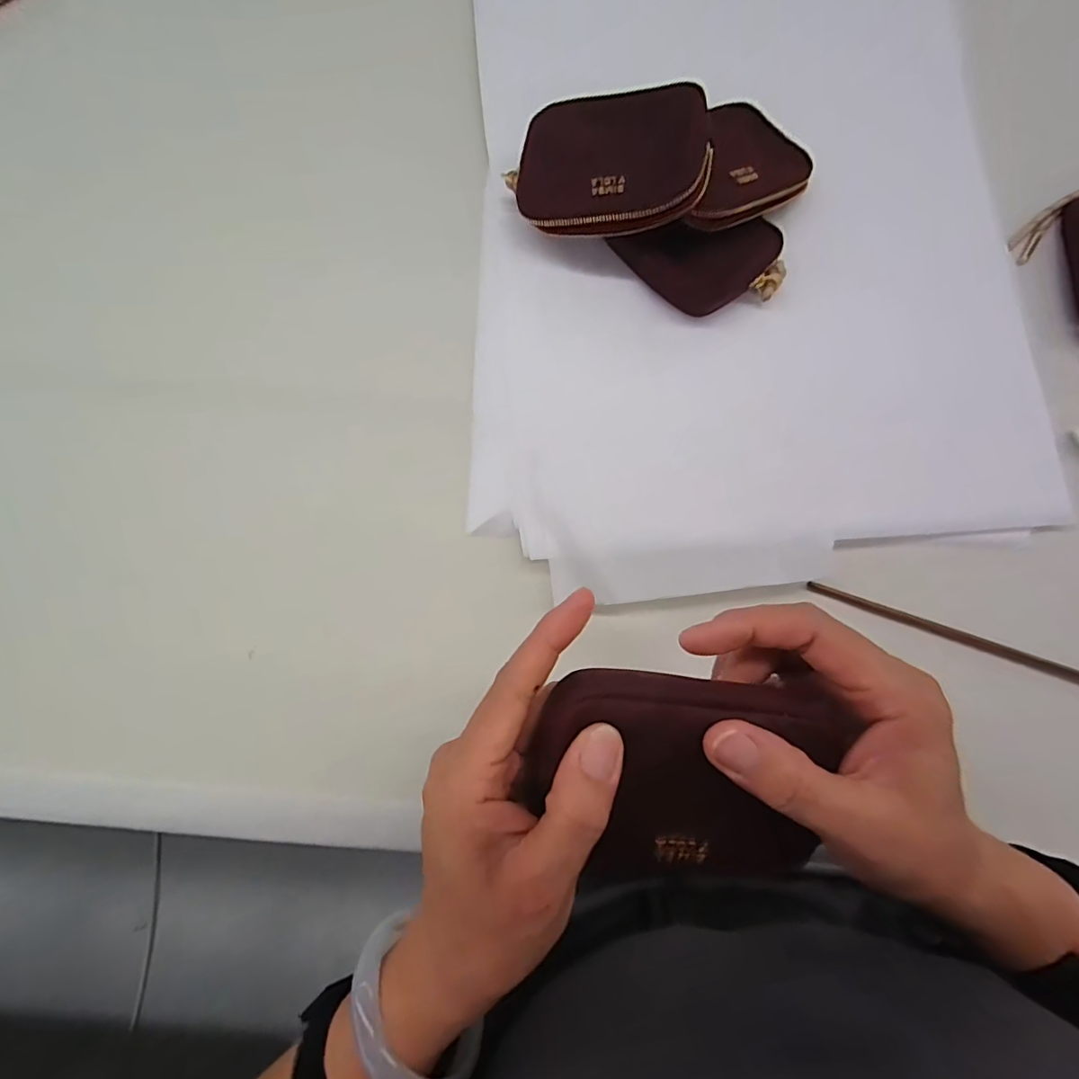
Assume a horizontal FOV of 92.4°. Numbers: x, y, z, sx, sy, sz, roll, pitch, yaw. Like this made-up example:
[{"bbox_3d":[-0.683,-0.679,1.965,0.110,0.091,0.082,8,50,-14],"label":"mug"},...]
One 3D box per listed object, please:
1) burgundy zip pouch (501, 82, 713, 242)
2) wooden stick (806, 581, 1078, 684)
[{"bbox_3d":[0.044,-0.237,0.333,0.124,0.024,0.090,5,89,16],"label":"burgundy zip pouch"},{"bbox_3d":[0.286,0.069,0.317,0.245,0.006,0.008,19,80,3],"label":"wooden stick"}]

